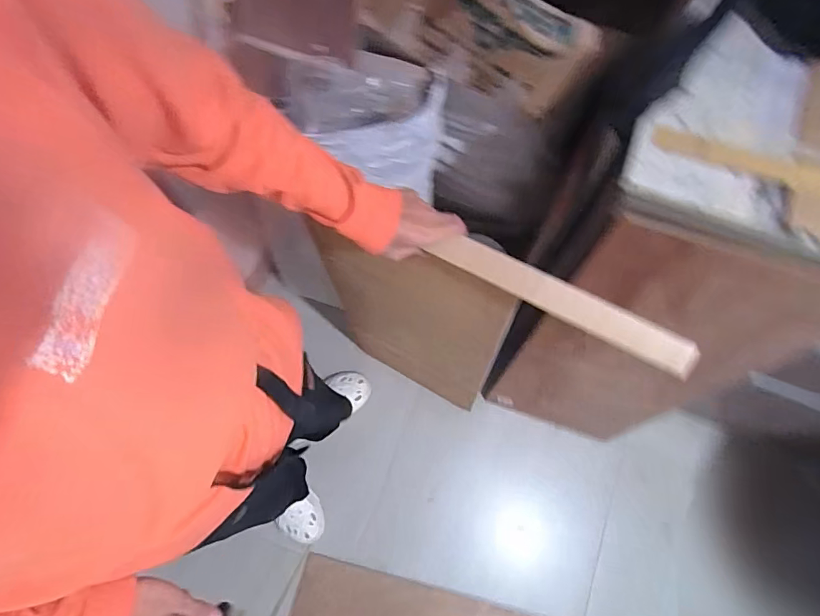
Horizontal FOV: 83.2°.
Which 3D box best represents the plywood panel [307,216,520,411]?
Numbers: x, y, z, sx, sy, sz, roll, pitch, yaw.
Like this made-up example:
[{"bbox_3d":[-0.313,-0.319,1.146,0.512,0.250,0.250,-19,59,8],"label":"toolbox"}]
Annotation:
[{"bbox_3d":[-0.006,0.055,0.950,0.349,0.769,0.023,28,71,12],"label":"plywood panel"}]

